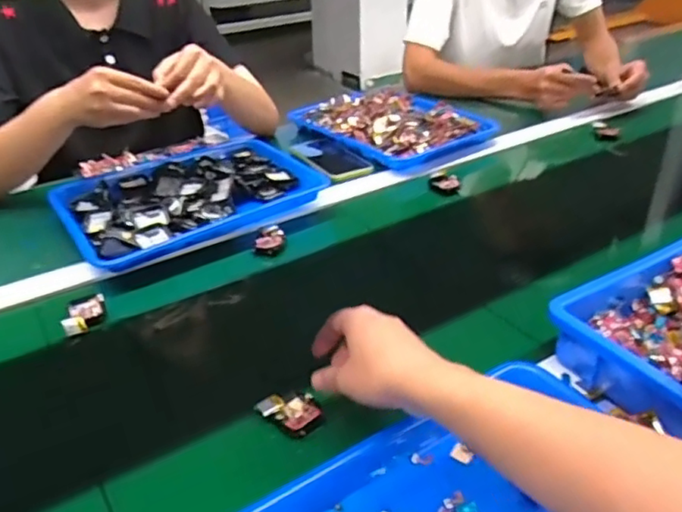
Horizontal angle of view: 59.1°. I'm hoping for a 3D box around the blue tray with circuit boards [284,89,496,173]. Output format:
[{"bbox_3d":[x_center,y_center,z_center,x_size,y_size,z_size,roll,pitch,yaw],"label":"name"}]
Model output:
[{"bbox_3d":[0.090,-0.232,1.077,0.251,0.060,0.284,-20,37,-26],"label":"blue tray with circuit boards"}]

